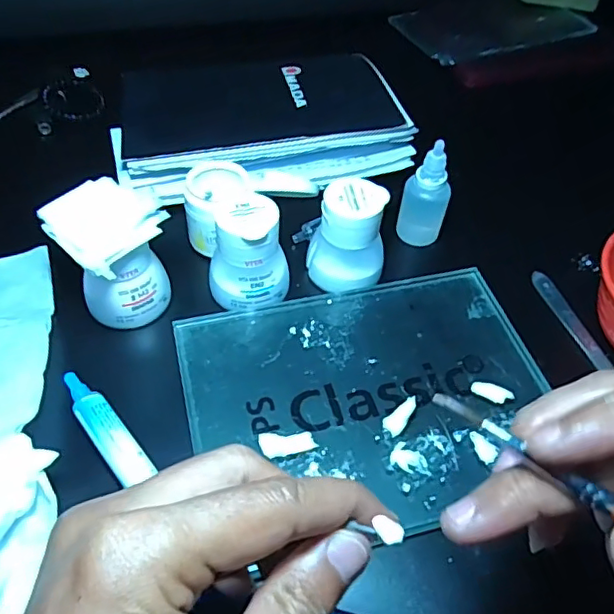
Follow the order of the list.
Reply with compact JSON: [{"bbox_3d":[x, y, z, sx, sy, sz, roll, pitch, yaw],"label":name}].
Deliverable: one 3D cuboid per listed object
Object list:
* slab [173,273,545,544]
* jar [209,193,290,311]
[{"bbox_3d":[0.036,0.046,0.317,0.198,0.013,0.143,-10,53,-12],"label":"slab"},{"bbox_3d":[-0.034,-0.032,0.340,0.049,0.056,0.039,-15,54,-16],"label":"jar"}]

